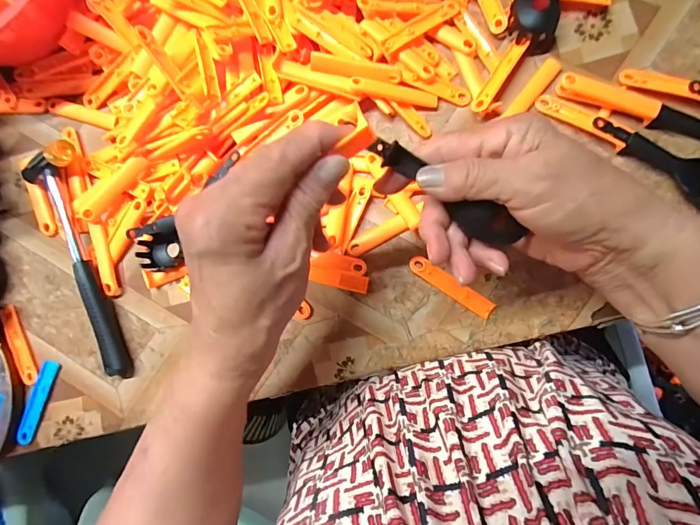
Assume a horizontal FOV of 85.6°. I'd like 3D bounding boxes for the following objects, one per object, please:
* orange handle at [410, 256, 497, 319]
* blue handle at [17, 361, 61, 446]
[{"bbox_3d":[0.084,0.020,0.312,0.076,0.004,0.015,35,91,6],"label":"orange handle"},{"bbox_3d":[-0.283,0.126,0.341,0.015,0.007,0.074,16,89,6],"label":"blue handle"}]

